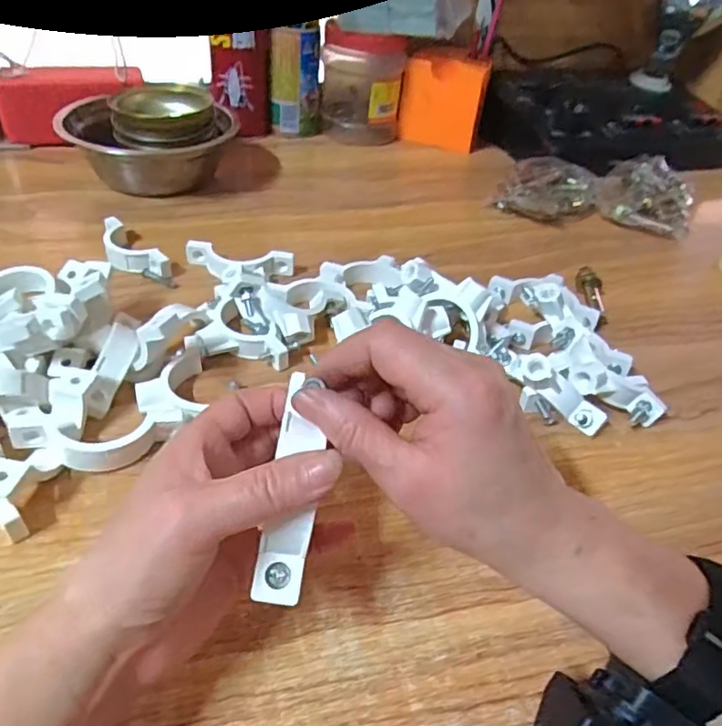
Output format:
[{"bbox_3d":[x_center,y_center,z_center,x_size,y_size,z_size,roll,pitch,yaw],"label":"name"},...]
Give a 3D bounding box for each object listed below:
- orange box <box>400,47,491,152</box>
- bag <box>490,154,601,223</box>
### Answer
[{"bbox_3d":[0.110,-0.337,0.762,0.101,0.101,0.075,17,41,12],"label":"orange box"},{"bbox_3d":[0.200,-0.181,0.633,0.094,0.036,0.124,26,44,22],"label":"bag"}]

